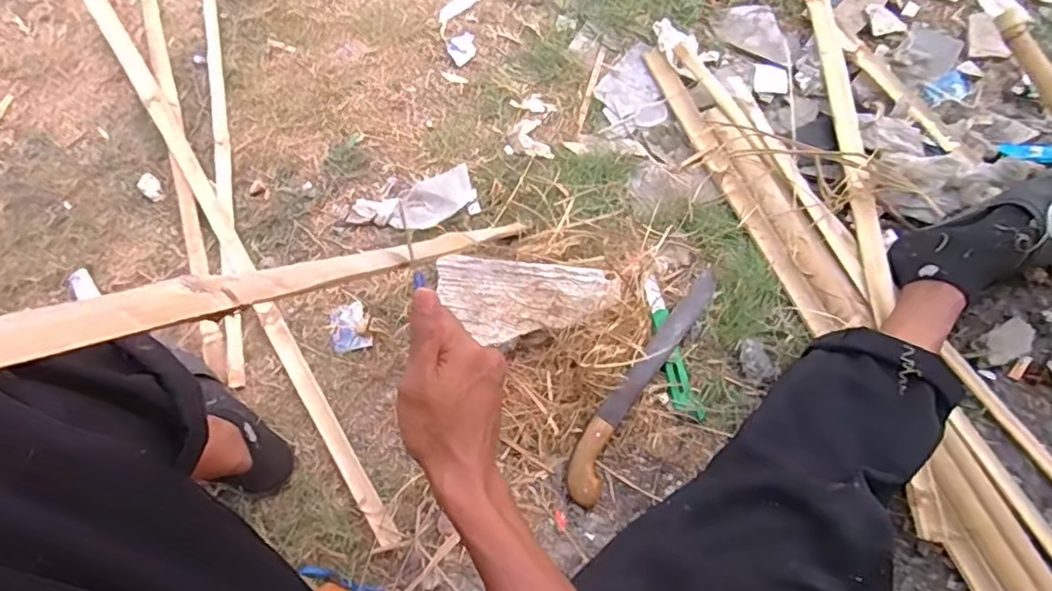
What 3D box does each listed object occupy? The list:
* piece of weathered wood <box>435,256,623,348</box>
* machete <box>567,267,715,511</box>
[{"bbox_3d":[0.003,0.003,0.714,0.214,0.021,0.105,1,73,-1],"label":"piece of weathered wood"},{"bbox_3d":[0.139,0.096,0.710,0.050,0.024,0.323,31,75,8],"label":"machete"}]

